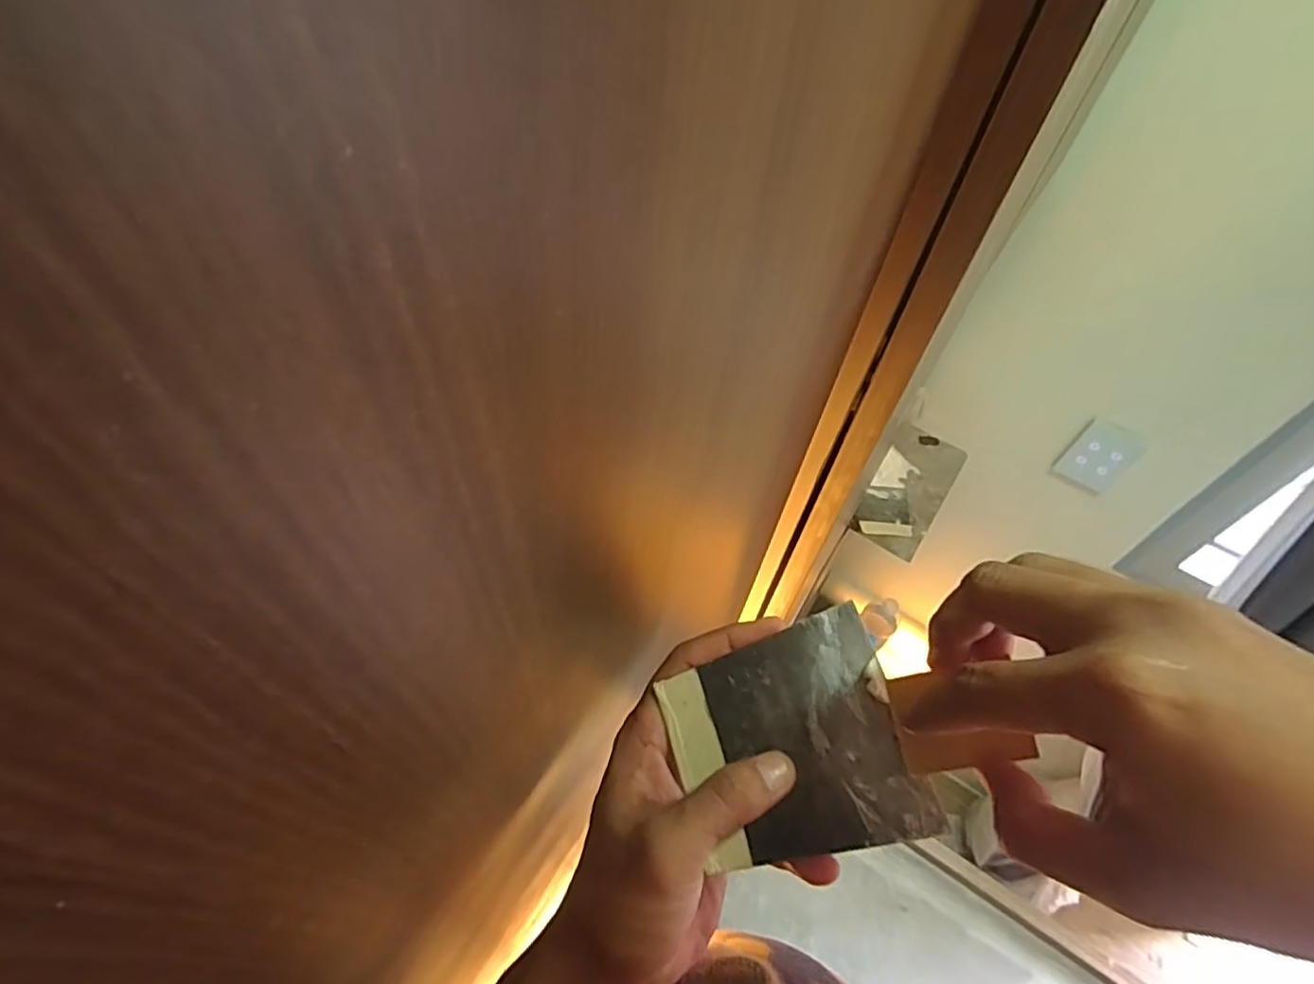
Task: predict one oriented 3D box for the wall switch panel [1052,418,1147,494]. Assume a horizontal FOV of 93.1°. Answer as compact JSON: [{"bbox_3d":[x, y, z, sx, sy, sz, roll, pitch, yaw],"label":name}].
[{"bbox_3d":[0.756,-0.057,1.067,0.093,0.131,0.020,26,54,15],"label":"wall switch panel"}]

